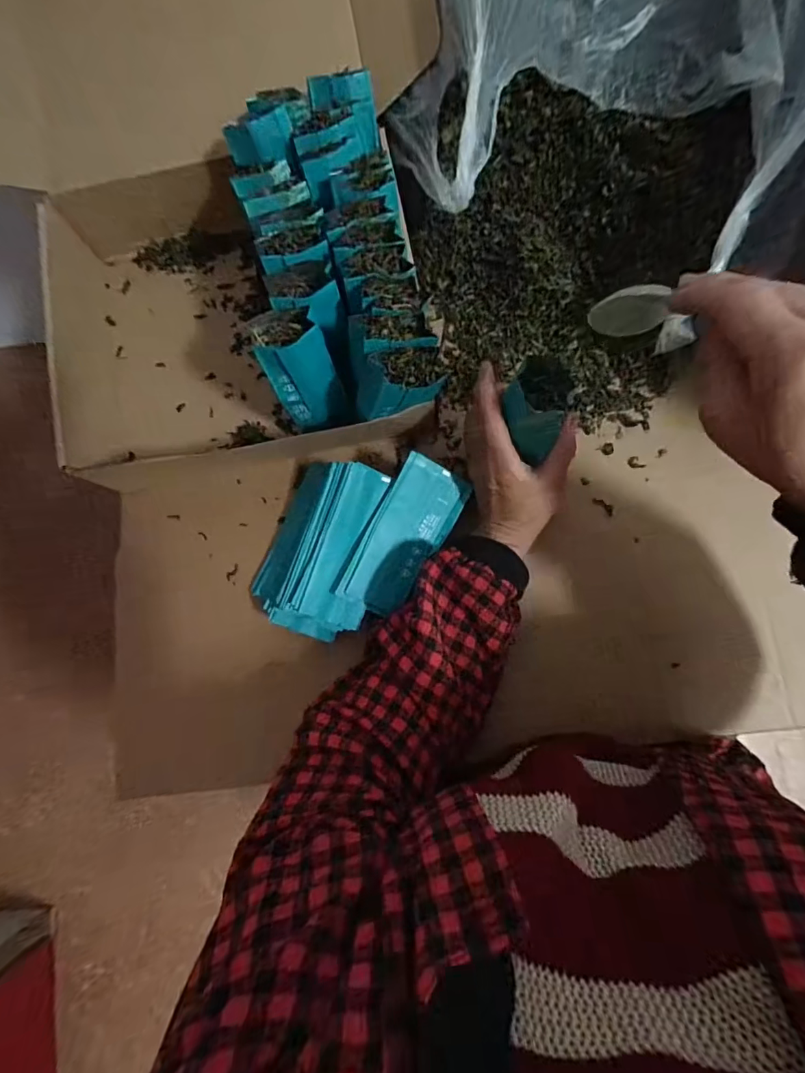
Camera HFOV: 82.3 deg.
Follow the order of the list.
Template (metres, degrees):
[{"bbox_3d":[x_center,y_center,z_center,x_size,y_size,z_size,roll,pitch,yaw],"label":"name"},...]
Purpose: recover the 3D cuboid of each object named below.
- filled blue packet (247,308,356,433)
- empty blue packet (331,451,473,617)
[{"bbox_3d":[-0.080,-0.131,0.385,0.052,0.109,0.030,-27,56,-1],"label":"filled blue packet"},{"bbox_3d":[0.002,0.001,0.407,0.068,0.009,0.137,29,91,-18],"label":"empty blue packet"}]

